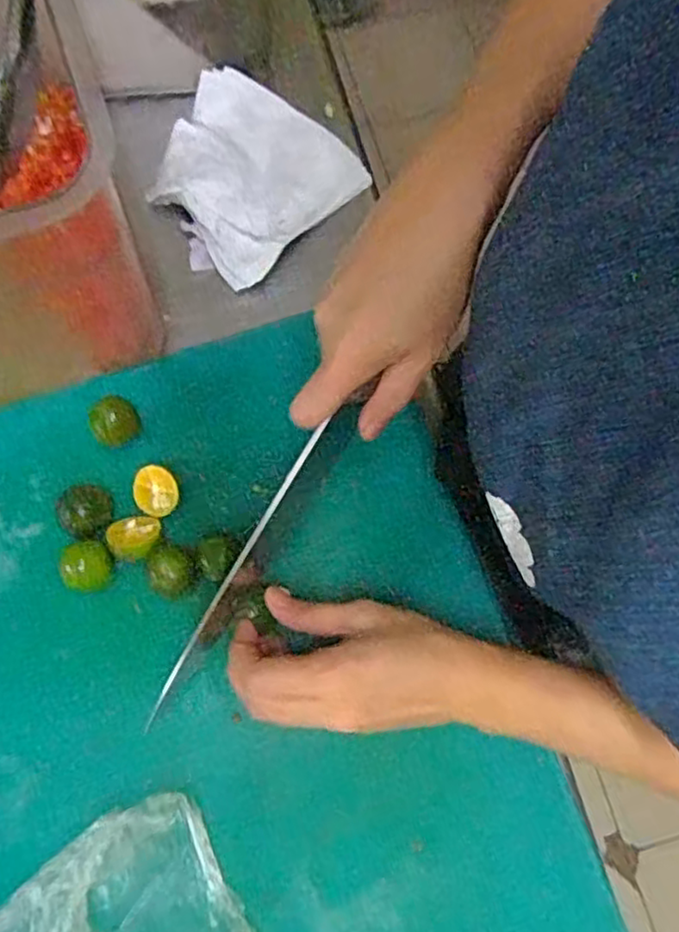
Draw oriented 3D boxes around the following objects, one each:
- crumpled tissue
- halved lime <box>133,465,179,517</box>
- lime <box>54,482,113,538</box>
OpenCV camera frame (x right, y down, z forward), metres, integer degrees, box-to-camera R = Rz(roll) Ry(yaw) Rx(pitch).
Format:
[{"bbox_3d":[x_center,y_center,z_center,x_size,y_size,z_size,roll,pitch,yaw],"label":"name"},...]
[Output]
[{"bbox_3d":[-0.065,-0.197,0.460,0.125,0.025,0.127,38,78,9],"label":"crumpled tissue"},{"bbox_3d":[-0.101,0.014,0.379,0.025,0.011,0.028,-19,76,-5],"label":"halved lime"},{"bbox_3d":[-0.136,0.025,0.370,0.022,0.021,0.028,17,75,4],"label":"lime"}]

